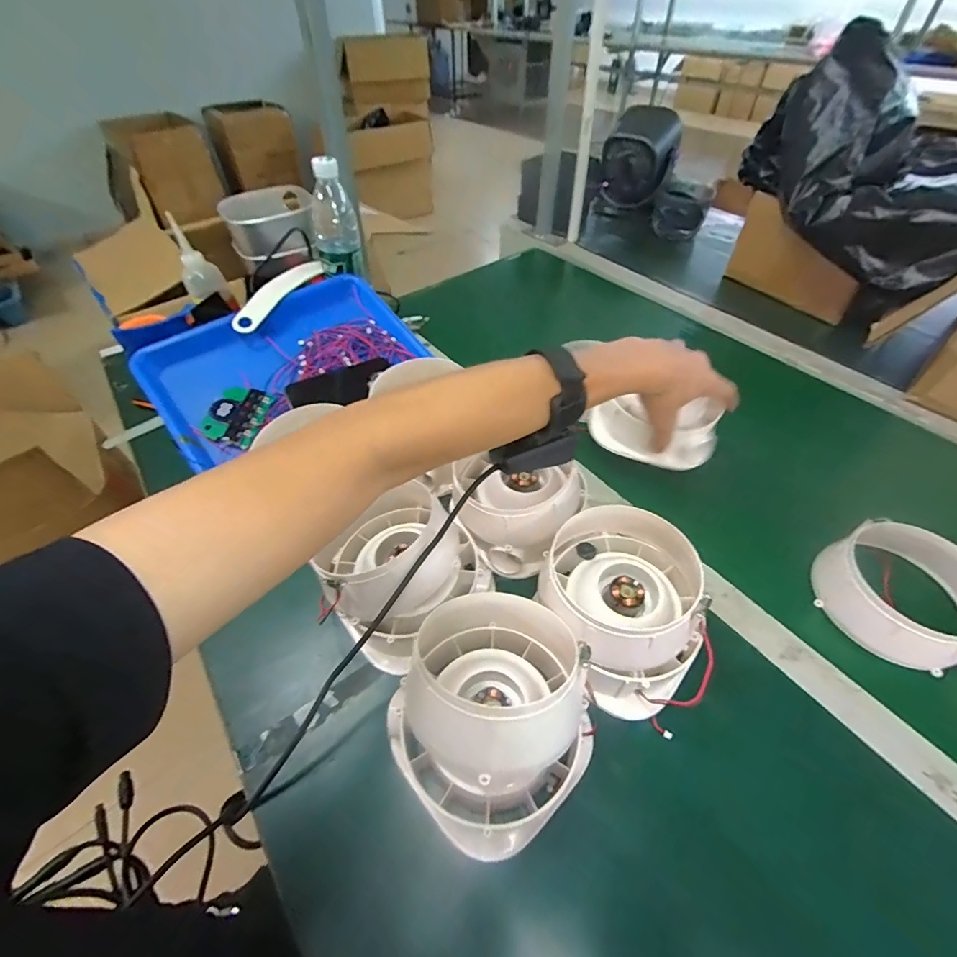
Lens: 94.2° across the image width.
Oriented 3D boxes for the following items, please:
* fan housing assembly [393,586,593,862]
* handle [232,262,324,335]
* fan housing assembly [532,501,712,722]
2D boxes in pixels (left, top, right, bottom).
[{"bbox_3d":[0.014,0.160,0.327,0.140,0.100,0.150,-1,49,1],"label":"fan housing assembly"},{"bbox_3d":[-0.290,-0.275,0.659,0.042,0.025,0.194,11,51,11],"label":"handle"},{"bbox_3d":[0.119,0.108,0.373,0.132,0.087,0.142,-1,49,1],"label":"fan housing assembly"}]

